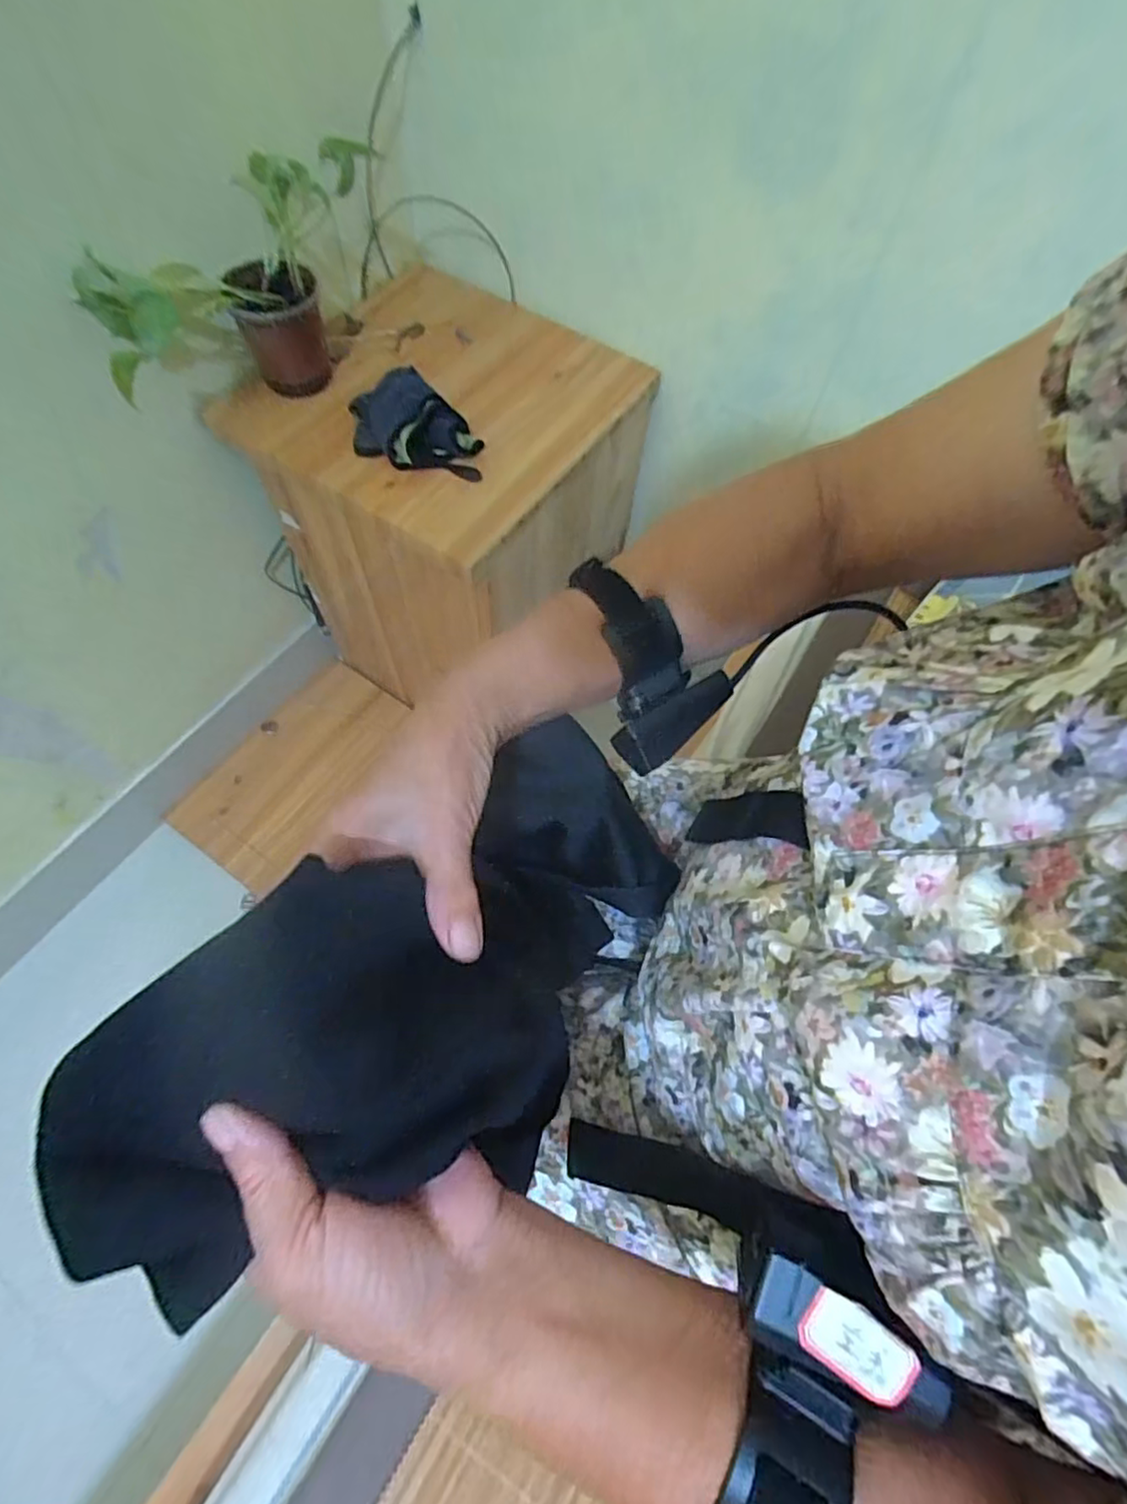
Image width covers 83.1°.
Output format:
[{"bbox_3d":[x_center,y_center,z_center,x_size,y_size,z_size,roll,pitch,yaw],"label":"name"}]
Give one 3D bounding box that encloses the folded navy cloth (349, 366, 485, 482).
[{"bbox_3d":[-0.177,-0.373,0.722,0.117,0.038,0.182,-36,71,-19],"label":"folded navy cloth"}]

